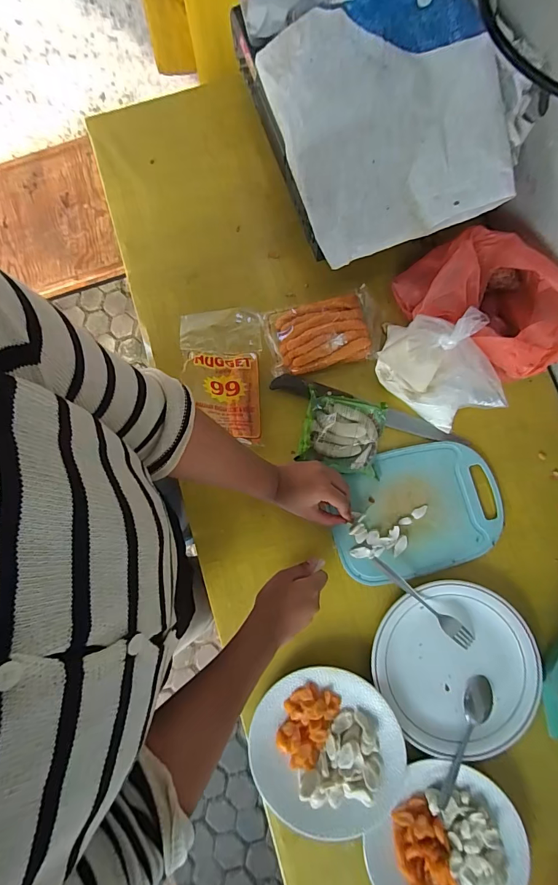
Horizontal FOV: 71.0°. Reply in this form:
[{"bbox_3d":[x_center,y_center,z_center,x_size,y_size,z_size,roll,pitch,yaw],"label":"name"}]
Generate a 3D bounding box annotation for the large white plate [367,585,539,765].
[{"bbox_3d":[0.244,0.305,0.533,0.209,0.012,0.212,0,80,1],"label":"large white plate"}]

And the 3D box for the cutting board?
[{"bbox_3d":[0.200,0.100,0.574,0.241,0.007,0.173,-15,80,-2],"label":"cutting board"}]

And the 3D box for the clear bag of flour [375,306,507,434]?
[{"bbox_3d":[0.224,-0.106,0.544,0.165,0.135,0.103,35,86,8],"label":"clear bag of flour"}]

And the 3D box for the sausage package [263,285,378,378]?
[{"bbox_3d":[0.071,-0.172,0.616,0.173,0.025,0.112,-12,80,-1],"label":"sausage package"}]

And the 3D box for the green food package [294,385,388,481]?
[{"bbox_3d":[0.094,-0.013,0.587,0.117,0.025,0.105,11,80,3],"label":"green food package"}]

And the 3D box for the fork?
[{"bbox_3d":[0.199,0.225,0.548,0.166,0.013,0.021,39,82,7],"label":"fork"}]

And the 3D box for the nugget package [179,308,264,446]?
[{"bbox_3d":[-0.085,-0.109,0.608,0.121,0.050,0.223,-8,81,3],"label":"nugget package"}]

